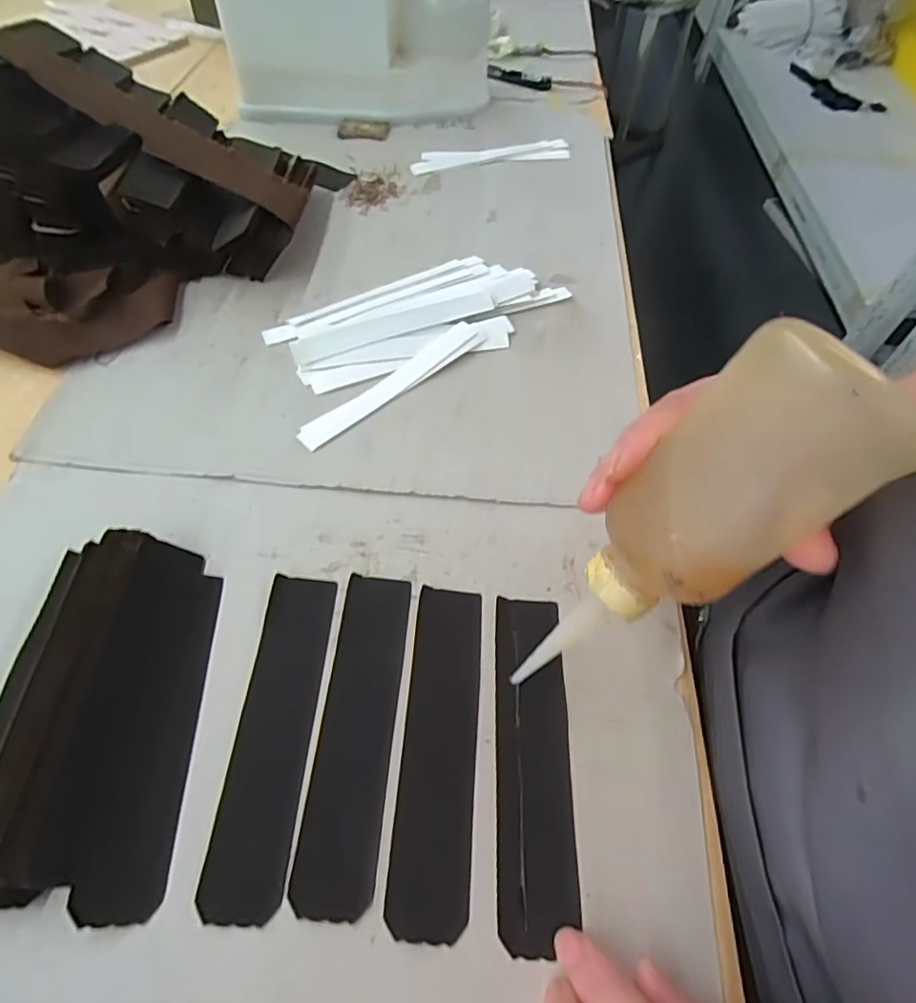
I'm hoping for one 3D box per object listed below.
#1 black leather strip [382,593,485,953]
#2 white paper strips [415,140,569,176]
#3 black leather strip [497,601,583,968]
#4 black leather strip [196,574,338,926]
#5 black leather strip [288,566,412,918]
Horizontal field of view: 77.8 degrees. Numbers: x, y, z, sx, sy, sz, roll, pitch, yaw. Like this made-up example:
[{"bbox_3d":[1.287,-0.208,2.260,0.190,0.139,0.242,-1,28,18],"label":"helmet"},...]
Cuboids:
[{"bbox_3d":[-0.008,0.106,0.252,0.032,0.010,0.138,5,56,0],"label":"black leather strip"},{"bbox_3d":[0.030,-0.329,0.541,0.155,0.005,0.034,-13,62,-10],"label":"white paper strips"},{"bbox_3d":[0.033,0.108,0.248,0.032,0.007,0.138,3,57,-1],"label":"black leather strip"},{"bbox_3d":[-0.080,0.098,0.250,0.031,0.004,0.138,3,56,-1],"label":"black leather strip"},{"bbox_3d":[-0.045,0.100,0.254,0.032,0.010,0.138,5,56,0],"label":"black leather strip"}]

